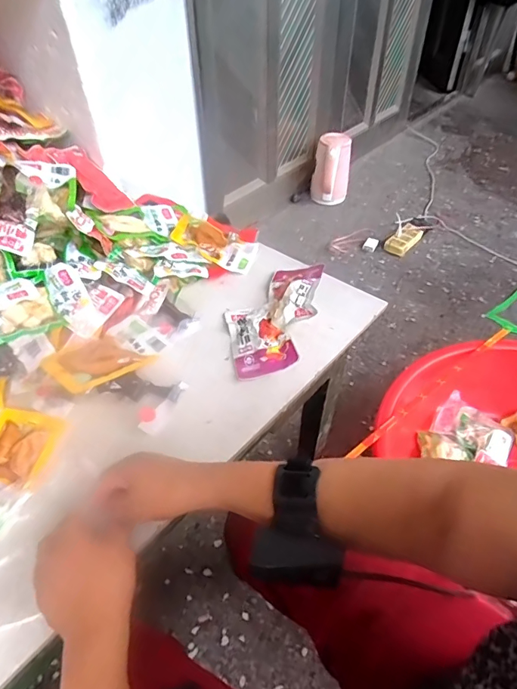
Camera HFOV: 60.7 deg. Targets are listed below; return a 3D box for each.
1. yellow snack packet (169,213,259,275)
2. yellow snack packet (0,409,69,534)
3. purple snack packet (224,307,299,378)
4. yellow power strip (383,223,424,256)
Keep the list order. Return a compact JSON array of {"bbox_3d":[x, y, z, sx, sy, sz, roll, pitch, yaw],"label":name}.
[{"bbox_3d":[-0.072,-0.172,0.742,0.139,0.011,0.081,27,54,-5],"label":"yellow snack packet"},{"bbox_3d":[-0.268,0.128,0.470,0.084,0.009,0.135,7,46,8],"label":"yellow snack packet"},{"bbox_3d":[-0.002,-0.012,0.600,0.077,0.018,0.137,-11,46,-10],"label":"purple snack packet"},{"bbox_3d":[0.527,-0.381,1.596,0.079,0.030,0.169,34,55,30],"label":"yellow power strip"}]

